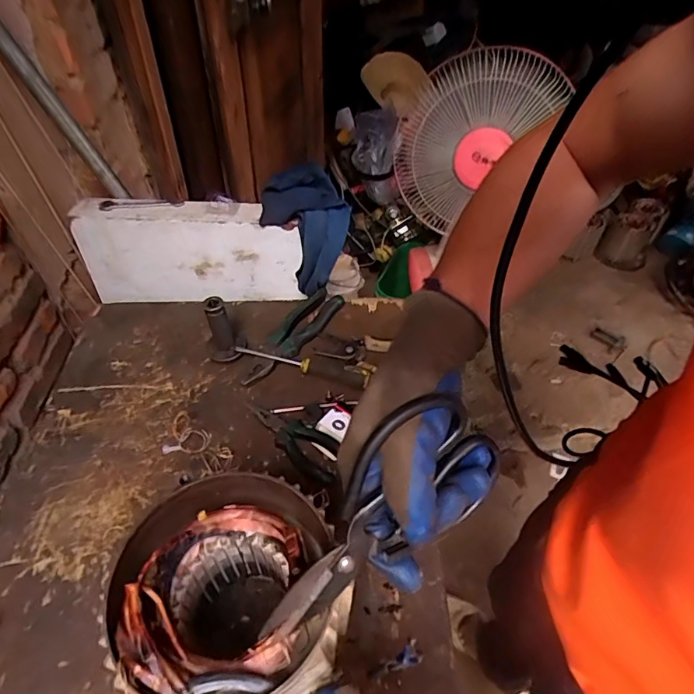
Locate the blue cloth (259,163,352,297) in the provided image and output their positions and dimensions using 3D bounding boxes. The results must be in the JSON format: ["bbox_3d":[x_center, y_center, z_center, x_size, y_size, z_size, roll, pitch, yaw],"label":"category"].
[{"bbox_3d":[-0.067,-0.181,0.706,0.133,0.133,0.098,31,54,24],"label":"blue cloth"}]

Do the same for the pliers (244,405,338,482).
[{"bbox_3d":[-0.059,0.102,0.569,0.056,0.019,0.146,-32,56,-27],"label":"pliers"}]

